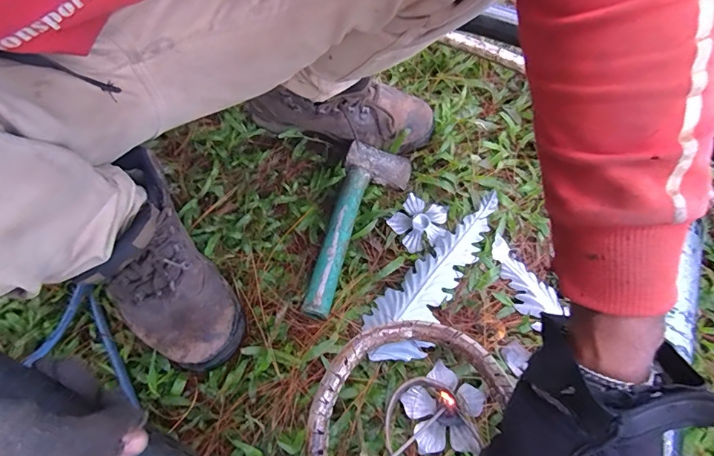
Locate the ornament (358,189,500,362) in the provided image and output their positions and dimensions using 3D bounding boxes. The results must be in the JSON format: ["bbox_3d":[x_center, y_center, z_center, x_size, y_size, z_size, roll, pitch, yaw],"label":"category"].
[{"bbox_3d":[0.094,0.051,0.505,0.075,0.021,0.250,30,66,20],"label":"ornament"}]

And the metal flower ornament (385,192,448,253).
[{"bbox_3d":[0.082,-0.009,0.556,0.073,0.014,0.067,-40,65,-18],"label":"metal flower ornament"}]

